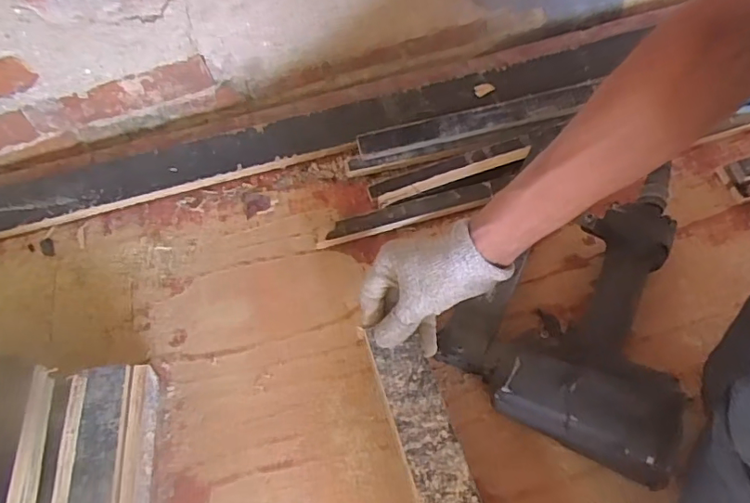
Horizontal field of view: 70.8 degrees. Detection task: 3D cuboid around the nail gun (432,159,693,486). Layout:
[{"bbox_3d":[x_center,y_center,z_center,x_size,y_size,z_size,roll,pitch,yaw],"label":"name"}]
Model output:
[{"bbox_3d":[0.205,0.050,0.526,0.208,0.074,0.280,24,64,20],"label":"nail gun"}]

